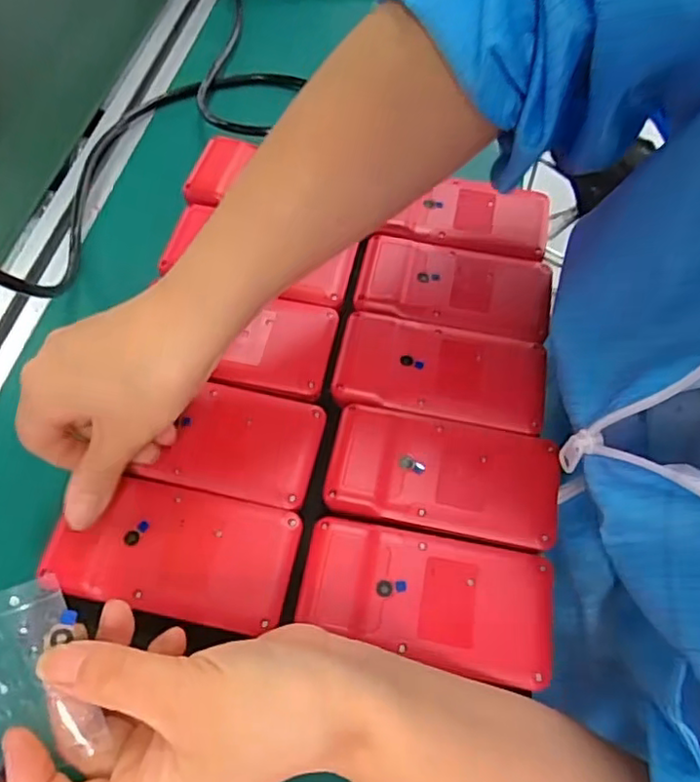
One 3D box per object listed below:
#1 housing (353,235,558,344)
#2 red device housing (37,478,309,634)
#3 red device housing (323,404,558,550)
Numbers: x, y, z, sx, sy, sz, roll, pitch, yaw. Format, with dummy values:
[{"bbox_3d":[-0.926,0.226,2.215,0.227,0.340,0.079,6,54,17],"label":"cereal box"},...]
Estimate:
[{"bbox_3d":[0.065,-0.067,0.388,0.115,0.014,0.061,10,61,6],"label":"housing"},{"bbox_3d":[-0.087,0.077,0.310,0.117,0.009,0.061,8,59,7],"label":"red device housing"},{"bbox_3d":[0.049,0.043,0.331,0.117,0.012,0.061,9,61,6],"label":"red device housing"}]

